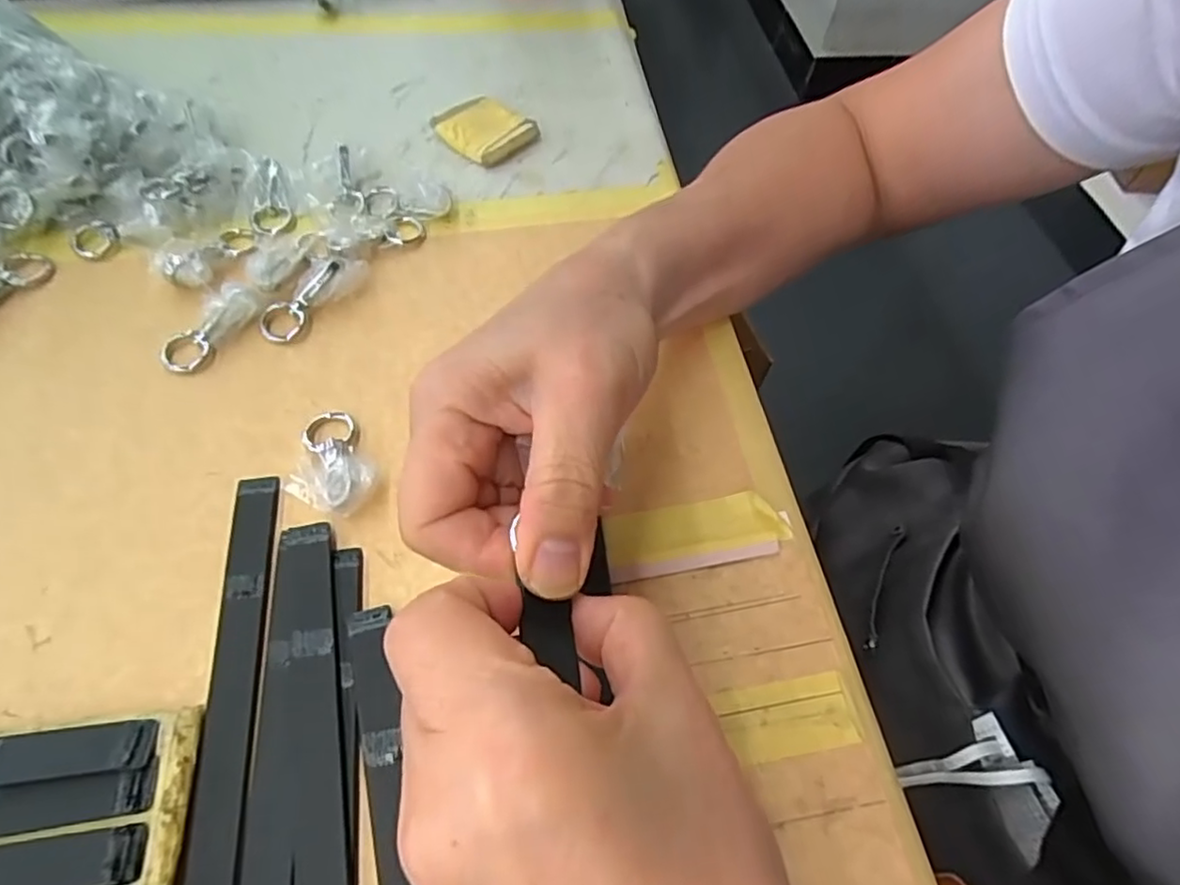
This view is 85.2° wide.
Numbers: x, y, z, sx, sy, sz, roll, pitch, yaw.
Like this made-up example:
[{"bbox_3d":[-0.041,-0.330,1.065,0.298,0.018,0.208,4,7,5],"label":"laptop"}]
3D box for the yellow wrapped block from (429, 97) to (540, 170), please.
[{"bbox_3d":[-0.063,-0.188,0.383,0.054,0.010,0.044,37,62,18],"label":"yellow wrapped block"}]

